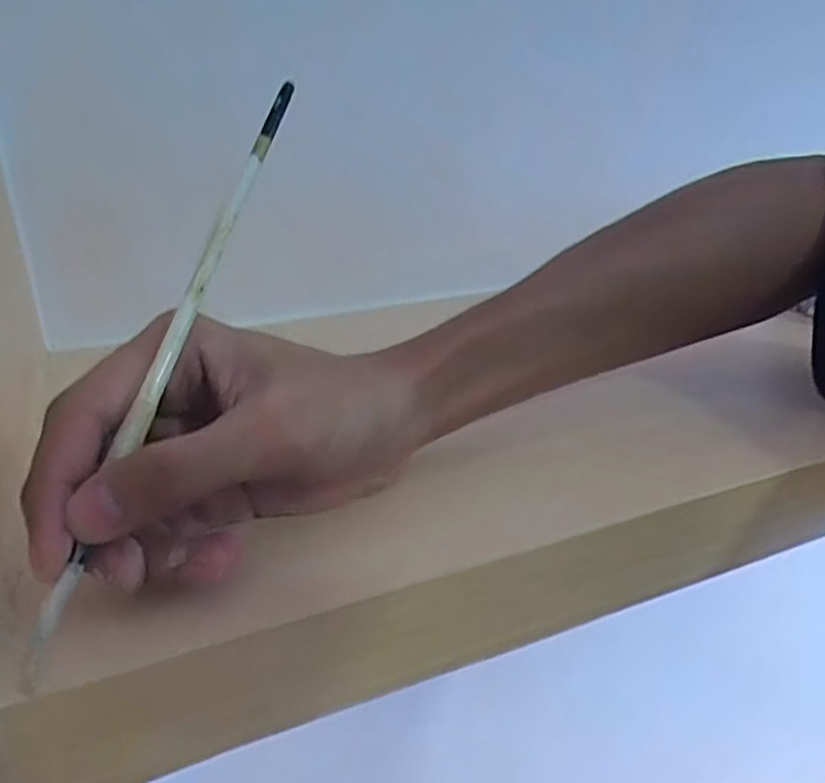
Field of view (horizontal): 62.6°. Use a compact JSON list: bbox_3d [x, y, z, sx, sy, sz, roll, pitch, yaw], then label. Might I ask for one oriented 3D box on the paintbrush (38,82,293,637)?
[{"bbox_3d":[-0.070,-0.023,0.209,0.006,0.006,0.189,7,68,25],"label":"paintbrush"}]

